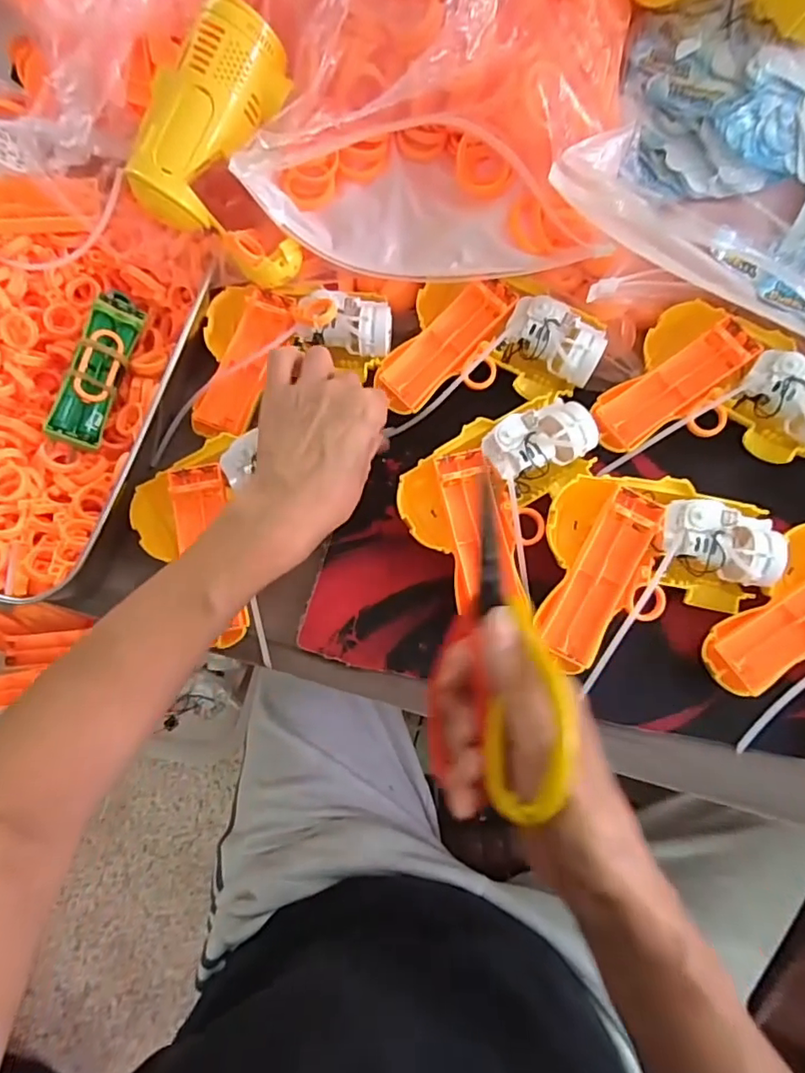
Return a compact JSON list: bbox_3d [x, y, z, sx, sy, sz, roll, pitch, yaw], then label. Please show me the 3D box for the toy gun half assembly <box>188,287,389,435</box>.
[{"bbox_3d":[-0.079,-0.127,0.400,0.135,0.031,0.107,3,73,3],"label":"toy gun half assembly"}]

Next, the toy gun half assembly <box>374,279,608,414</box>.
[{"bbox_3d":[0.062,-0.145,0.405,0.151,0.036,0.099,0,73,2],"label":"toy gun half assembly"}]

